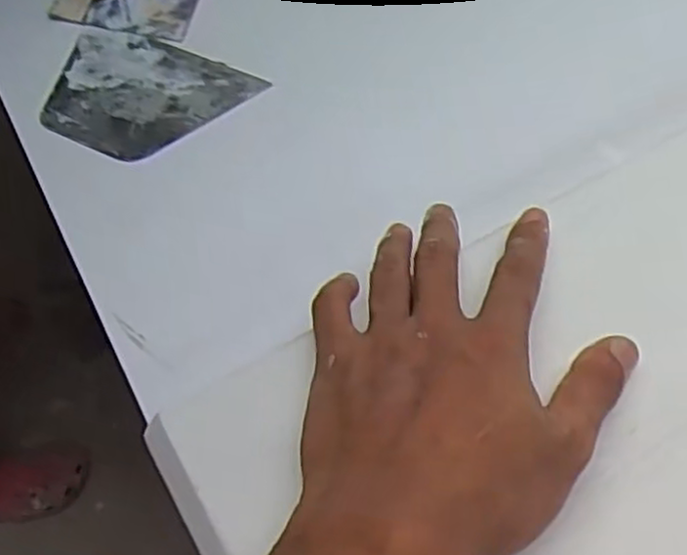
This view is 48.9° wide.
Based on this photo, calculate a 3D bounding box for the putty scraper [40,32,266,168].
[{"bbox_3d":[-0.133,-0.117,0.487,0.129,0.004,0.100,24,60,16],"label":"putty scraper"}]

